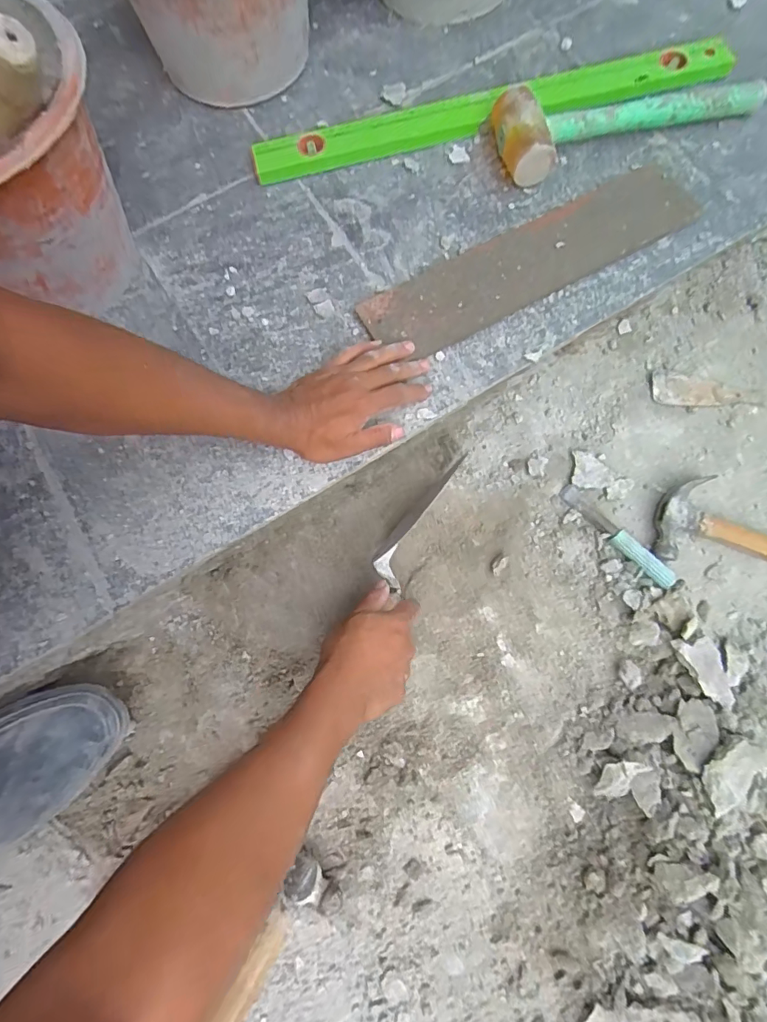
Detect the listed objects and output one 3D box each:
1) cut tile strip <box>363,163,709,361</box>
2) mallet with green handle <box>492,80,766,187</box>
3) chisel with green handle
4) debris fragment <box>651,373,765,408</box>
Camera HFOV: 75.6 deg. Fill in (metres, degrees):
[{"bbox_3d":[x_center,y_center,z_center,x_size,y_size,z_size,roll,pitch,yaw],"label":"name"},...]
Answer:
[{"bbox_3d":[0.164,-0.277,0.542,0.392,0.013,0.092,-28,77,-7],"label":"cut tile strip"},{"bbox_3d":[0.286,-0.468,0.572,0.323,0.060,0.094,-18,74,-3],"label":"mallet with green handle"},{"bbox_3d":[0.266,0.027,0.563,0.023,0.018,0.151,-41,80,-8],"label":"chisel with green handle"},{"bbox_3d":[0.403,-0.145,0.615,0.136,0.005,0.041,8,77,2],"label":"debris fragment"}]

